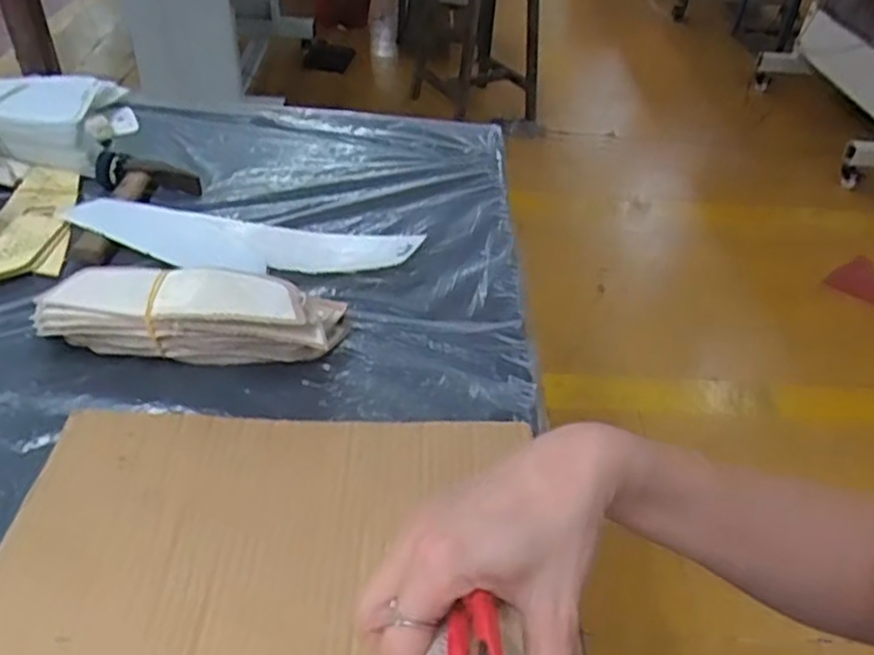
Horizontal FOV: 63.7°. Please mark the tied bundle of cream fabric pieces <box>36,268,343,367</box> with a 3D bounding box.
[{"bbox_3d":[-0.167,-0.011,0.477,0.200,0.051,0.058,6,41,0],"label":"tied bundle of cream fabric pieces"}]

